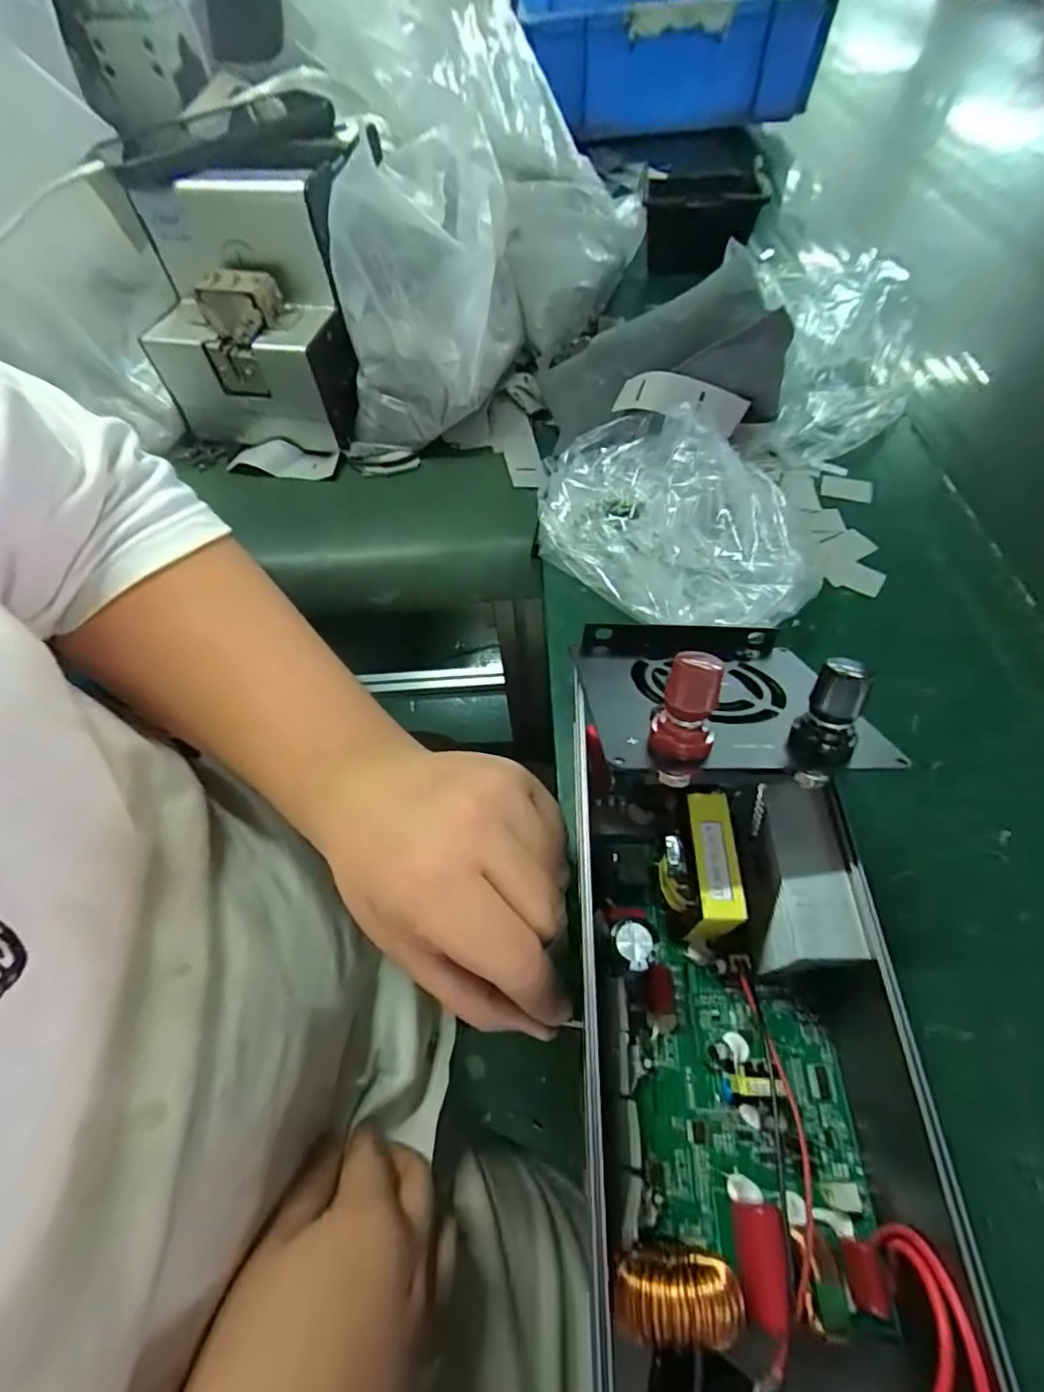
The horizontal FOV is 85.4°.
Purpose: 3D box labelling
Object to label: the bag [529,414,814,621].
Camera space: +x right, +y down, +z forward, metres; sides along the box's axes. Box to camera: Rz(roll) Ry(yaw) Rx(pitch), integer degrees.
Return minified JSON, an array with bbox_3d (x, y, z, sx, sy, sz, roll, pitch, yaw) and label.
[{"bbox_3d":[0.080,-0.121,0.356,0.125,0.048,0.155,-39,65,-21],"label":"bag"}]

